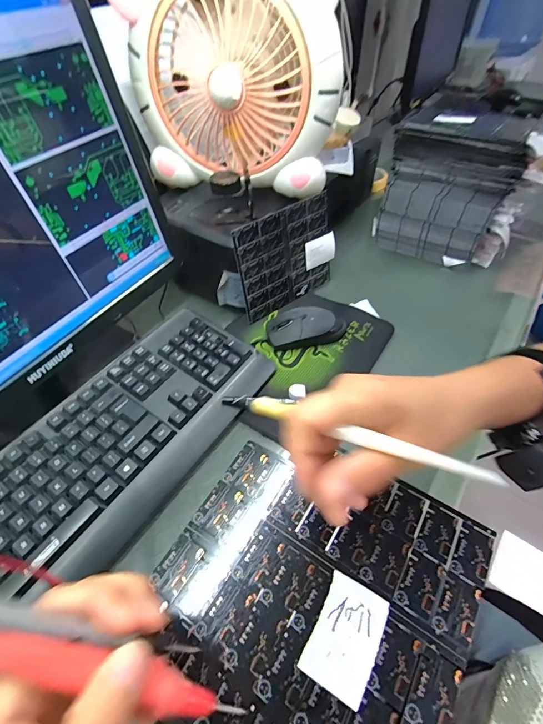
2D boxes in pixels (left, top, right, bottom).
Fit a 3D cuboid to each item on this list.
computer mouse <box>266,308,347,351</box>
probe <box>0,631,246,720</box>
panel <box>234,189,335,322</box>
[{"bbox_3d":[0.051,-0.050,0.497,0.112,0.035,0.060,-2,50,-1],"label":"computer mouse"},{"bbox_3d":[-0.083,0.127,0.147,0.147,0.009,0.018,25,50,-12],"label":"probe"},{"bbox_3d":[0.026,-0.150,0.511,0.168,0.141,0.005,-32,47,-23],"label":"panel"}]

